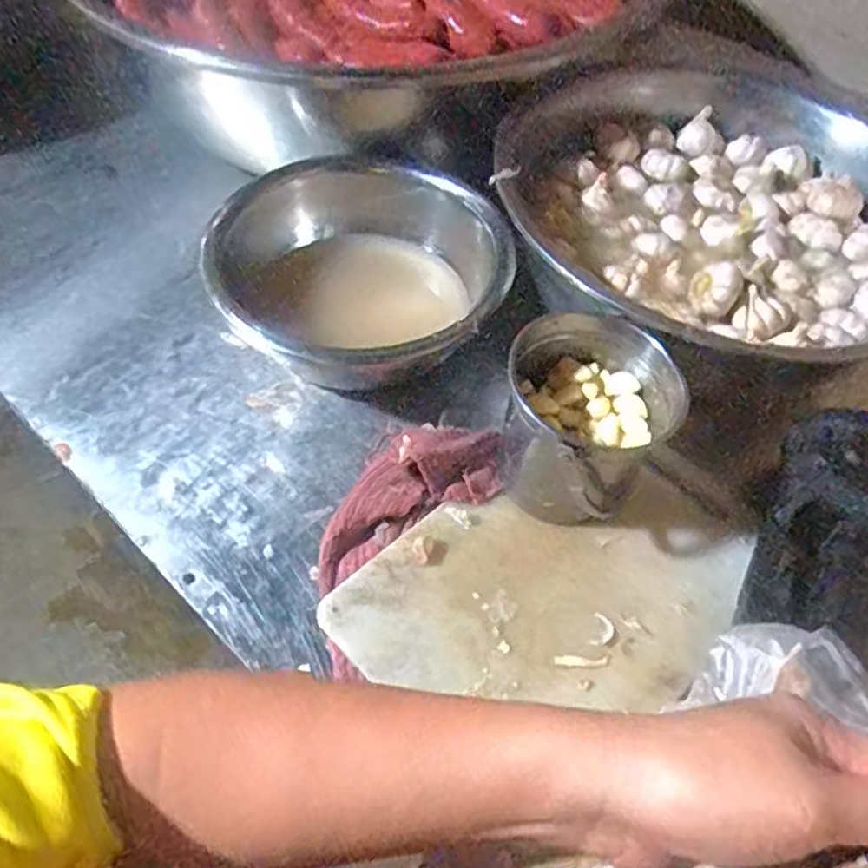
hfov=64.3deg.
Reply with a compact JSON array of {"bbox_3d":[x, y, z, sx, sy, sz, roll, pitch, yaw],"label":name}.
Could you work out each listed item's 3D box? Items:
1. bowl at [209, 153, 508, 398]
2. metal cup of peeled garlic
[{"bbox_3d":[-0.080,-0.149,0.698,0.292,0.126,0.260,25,57,13],"label":"bowl"},{"bbox_3d":[0.124,-0.009,0.570,0.123,0.143,0.125,2,55,-3],"label":"metal cup of peeled garlic"}]

